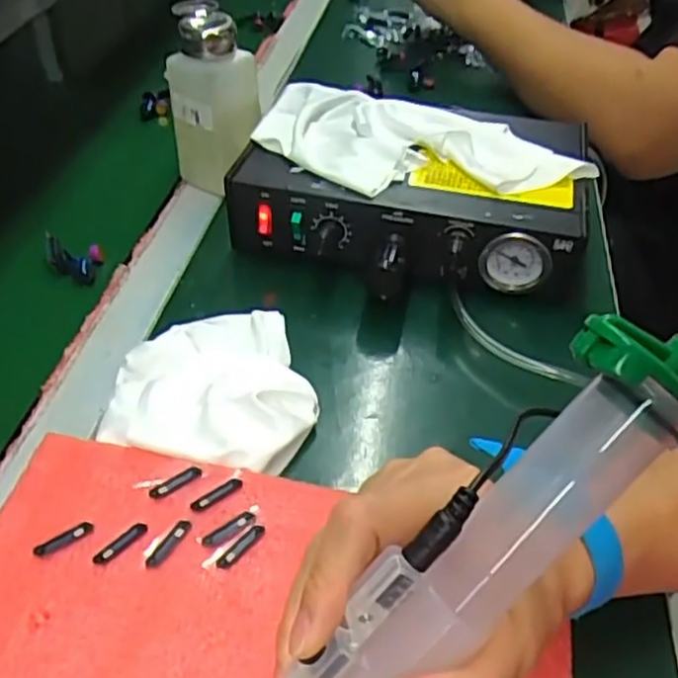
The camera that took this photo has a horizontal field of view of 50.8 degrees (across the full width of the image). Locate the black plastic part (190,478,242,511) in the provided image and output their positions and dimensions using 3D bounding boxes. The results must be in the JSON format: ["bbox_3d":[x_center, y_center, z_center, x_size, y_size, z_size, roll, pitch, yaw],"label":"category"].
[{"bbox_3d":[-0.060,0.075,0.347,0.027,0.004,0.007,-23,49,-26],"label":"black plastic part"}]

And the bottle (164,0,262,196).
[{"bbox_3d":[-0.095,-0.180,0.552,0.066,0.134,0.073,-4,43,-8],"label":"bottle"}]

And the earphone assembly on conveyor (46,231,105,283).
[{"bbox_3d":[-0.186,-0.056,0.492,0.041,0.015,0.028,8,43,5],"label":"earphone assembly on conveyor"}]

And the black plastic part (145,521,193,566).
[{"bbox_3d":[-0.079,0.094,0.329,0.007,0.004,0.026,25,47,22],"label":"black plastic part"}]

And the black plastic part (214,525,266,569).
[{"bbox_3d":[-0.045,0.095,0.328,0.007,0.004,0.027,32,50,28],"label":"black plastic part"}]

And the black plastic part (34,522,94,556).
[{"bbox_3d":[-0.127,0.091,0.328,0.027,0.004,0.006,-22,49,-25],"label":"black plastic part"}]

